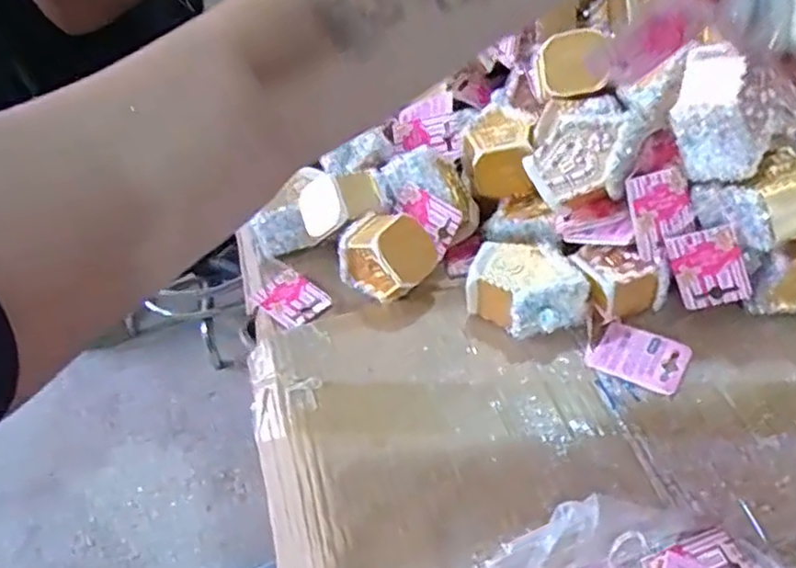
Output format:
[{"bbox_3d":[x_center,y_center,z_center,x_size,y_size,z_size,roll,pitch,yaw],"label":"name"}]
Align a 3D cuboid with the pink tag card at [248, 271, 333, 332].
[{"bbox_3d":[-0.091,0.012,0.589,0.063,0.004,0.045,31,55,32],"label":"pink tag card"}]

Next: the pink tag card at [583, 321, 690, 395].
[{"bbox_3d":[0.173,0.052,0.500,0.064,0.004,0.047,19,57,26],"label":"pink tag card"}]

